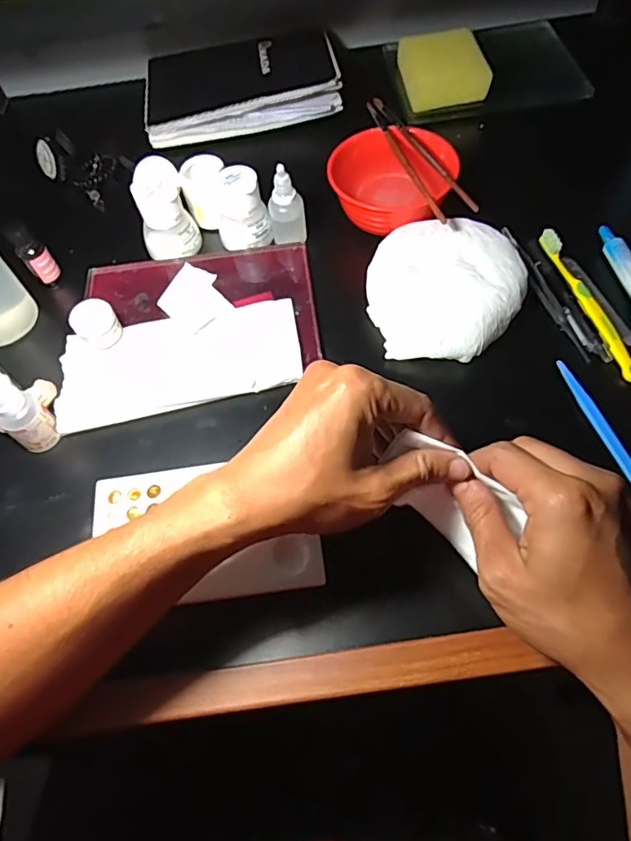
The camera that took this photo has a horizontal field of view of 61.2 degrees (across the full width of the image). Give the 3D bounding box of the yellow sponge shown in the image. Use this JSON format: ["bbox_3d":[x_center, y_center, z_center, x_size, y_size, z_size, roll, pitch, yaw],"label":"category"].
[{"bbox_3d":[0.138,-0.384,0.583,0.084,0.032,0.097,-6,62,0],"label":"yellow sponge"}]

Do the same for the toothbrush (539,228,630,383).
[{"bbox_3d":[0.219,-0.098,0.428,0.015,0.008,0.154,-12,62,-3],"label":"toothbrush"}]

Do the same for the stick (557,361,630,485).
[{"bbox_3d":[0.207,0.014,0.374,0.013,0.007,0.140,-16,62,-5],"label":"stick"}]

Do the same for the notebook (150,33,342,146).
[{"bbox_3d":[-0.090,-0.382,0.598,0.220,0.044,0.144,-9,62,-2],"label":"notebook"}]

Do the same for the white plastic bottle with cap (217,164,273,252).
[{"bbox_3d":[-0.066,-0.190,0.477,0.046,0.056,0.046,-11,62,-3],"label":"white plastic bottle with cap"}]

